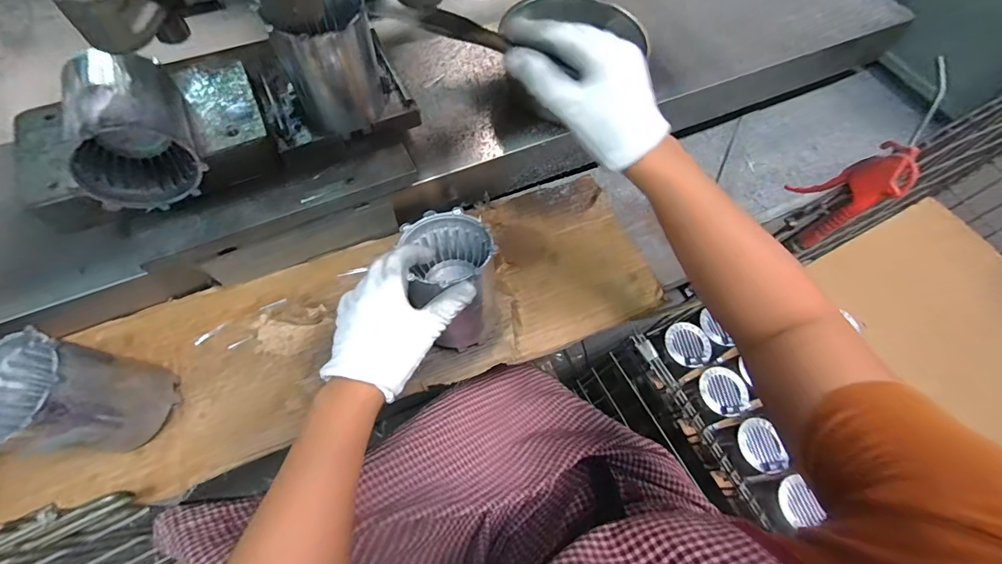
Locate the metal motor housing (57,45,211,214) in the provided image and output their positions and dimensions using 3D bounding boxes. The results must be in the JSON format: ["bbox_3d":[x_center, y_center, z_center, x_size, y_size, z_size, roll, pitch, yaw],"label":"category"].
[{"bbox_3d":[-0.345,-0.145,0.396,0.095,0.099,0.116,-25,68,-15],"label":"metal motor housing"}]

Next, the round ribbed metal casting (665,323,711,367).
[{"bbox_3d":[0.349,0.117,0.800,0.071,0.008,0.084,-31,75,21],"label":"round ribbed metal casting"}]

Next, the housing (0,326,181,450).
[{"bbox_3d":[-0.387,0.109,0.388,0.108,0.118,0.086,4,64,-1],"label":"housing"}]

